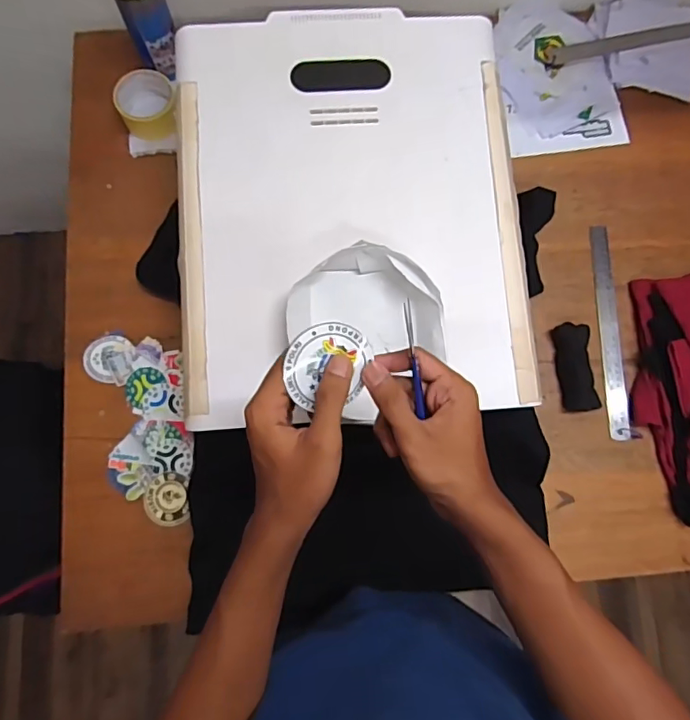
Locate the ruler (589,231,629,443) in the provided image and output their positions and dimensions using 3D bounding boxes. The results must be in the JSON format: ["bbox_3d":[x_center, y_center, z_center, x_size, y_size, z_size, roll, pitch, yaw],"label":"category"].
[{"bbox_3d":[0.391,-0.045,0.777,0.031,0.004,0.320,-1,80,3],"label":"ruler"}]

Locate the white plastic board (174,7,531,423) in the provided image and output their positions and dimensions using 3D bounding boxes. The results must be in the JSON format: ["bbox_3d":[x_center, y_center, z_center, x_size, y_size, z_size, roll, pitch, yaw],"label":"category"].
[{"bbox_3d":[0.005,-0.185,0.629,0.396,0.024,0.493,-4,81,-3],"label":"white plastic board"}]

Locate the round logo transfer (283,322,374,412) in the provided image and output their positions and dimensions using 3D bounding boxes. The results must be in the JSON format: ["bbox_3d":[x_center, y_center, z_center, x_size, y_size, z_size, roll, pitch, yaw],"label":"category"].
[{"bbox_3d":[-0.011,0.003,0.378,0.061,0.006,0.058,-9,102,-8],"label":"round logo transfer"}]

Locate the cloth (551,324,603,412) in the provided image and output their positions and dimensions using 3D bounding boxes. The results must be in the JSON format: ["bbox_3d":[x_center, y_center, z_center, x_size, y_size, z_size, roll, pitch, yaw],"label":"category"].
[{"bbox_3d":[0.332,0.010,0.755,0.046,0.022,0.125,-6,81,-3],"label":"cloth"}]

